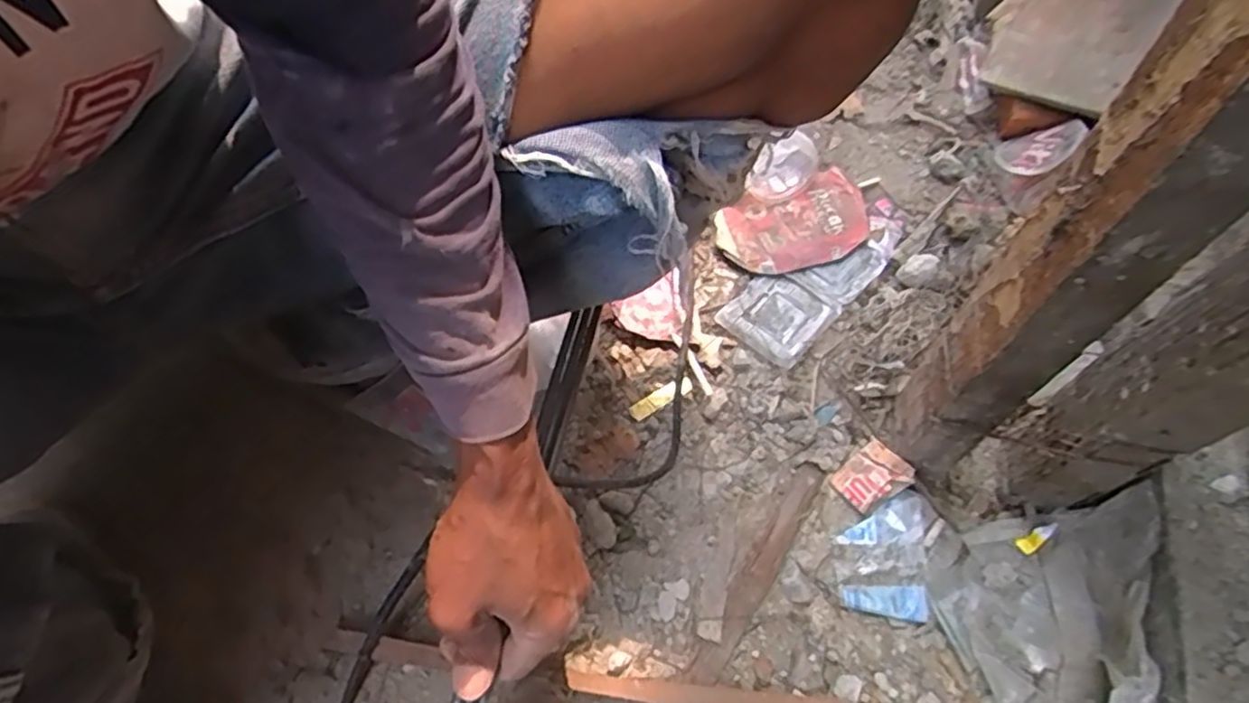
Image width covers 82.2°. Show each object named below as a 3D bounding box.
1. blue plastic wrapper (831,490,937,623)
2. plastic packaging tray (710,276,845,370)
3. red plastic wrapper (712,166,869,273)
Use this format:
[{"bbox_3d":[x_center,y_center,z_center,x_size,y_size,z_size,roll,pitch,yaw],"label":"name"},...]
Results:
[{"bbox_3d":[0.197,0.150,0.544,0.068,0.019,0.091,12,65,6],"label":"blue plastic wrapper"},{"bbox_3d":[0.135,-0.032,0.633,0.078,0.009,0.079,38,68,22],"label":"plastic packaging tray"},{"bbox_3d":[0.157,-0.116,0.663,0.140,0.022,0.087,-18,65,-8],"label":"red plastic wrapper"}]

